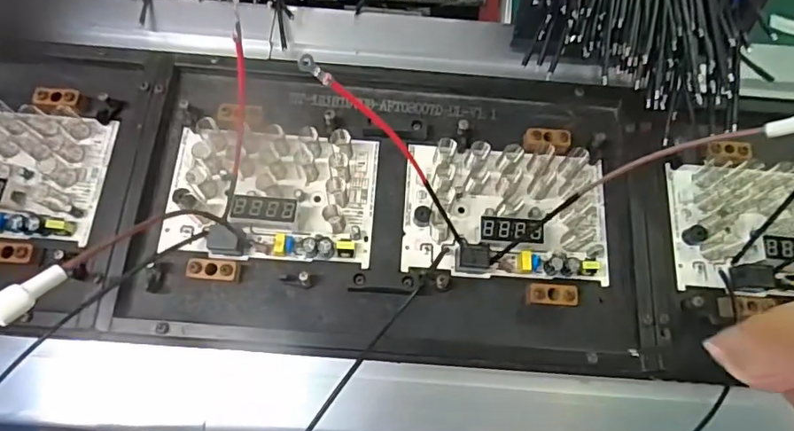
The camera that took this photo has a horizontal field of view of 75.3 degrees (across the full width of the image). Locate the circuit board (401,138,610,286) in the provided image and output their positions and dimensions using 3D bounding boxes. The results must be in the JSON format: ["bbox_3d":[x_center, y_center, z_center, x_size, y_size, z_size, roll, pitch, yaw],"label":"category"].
[{"bbox_3d":[0.074,-0.006,0.340,0.134,0.018,0.088,4,74,0],"label":"circuit board"}]

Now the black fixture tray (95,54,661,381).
[{"bbox_3d":[-0.006,-0.009,0.342,0.337,0.024,0.196,5,74,0],"label":"black fixture tray"}]

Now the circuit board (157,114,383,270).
[{"bbox_3d":[-0.084,-0.017,0.340,0.135,0.022,0.089,3,74,-1],"label":"circuit board"}]

